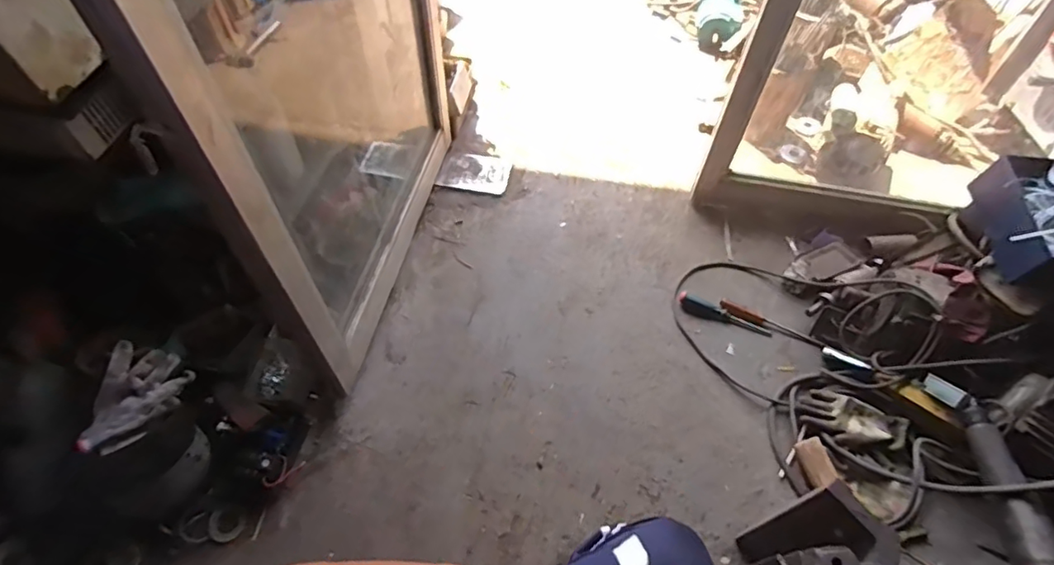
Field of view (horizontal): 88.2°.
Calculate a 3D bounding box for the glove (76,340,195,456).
[{"bbox_3d":[-0.646,0.194,0.896,0.122,0.070,0.177,11,56,6],"label":"glove"}]

